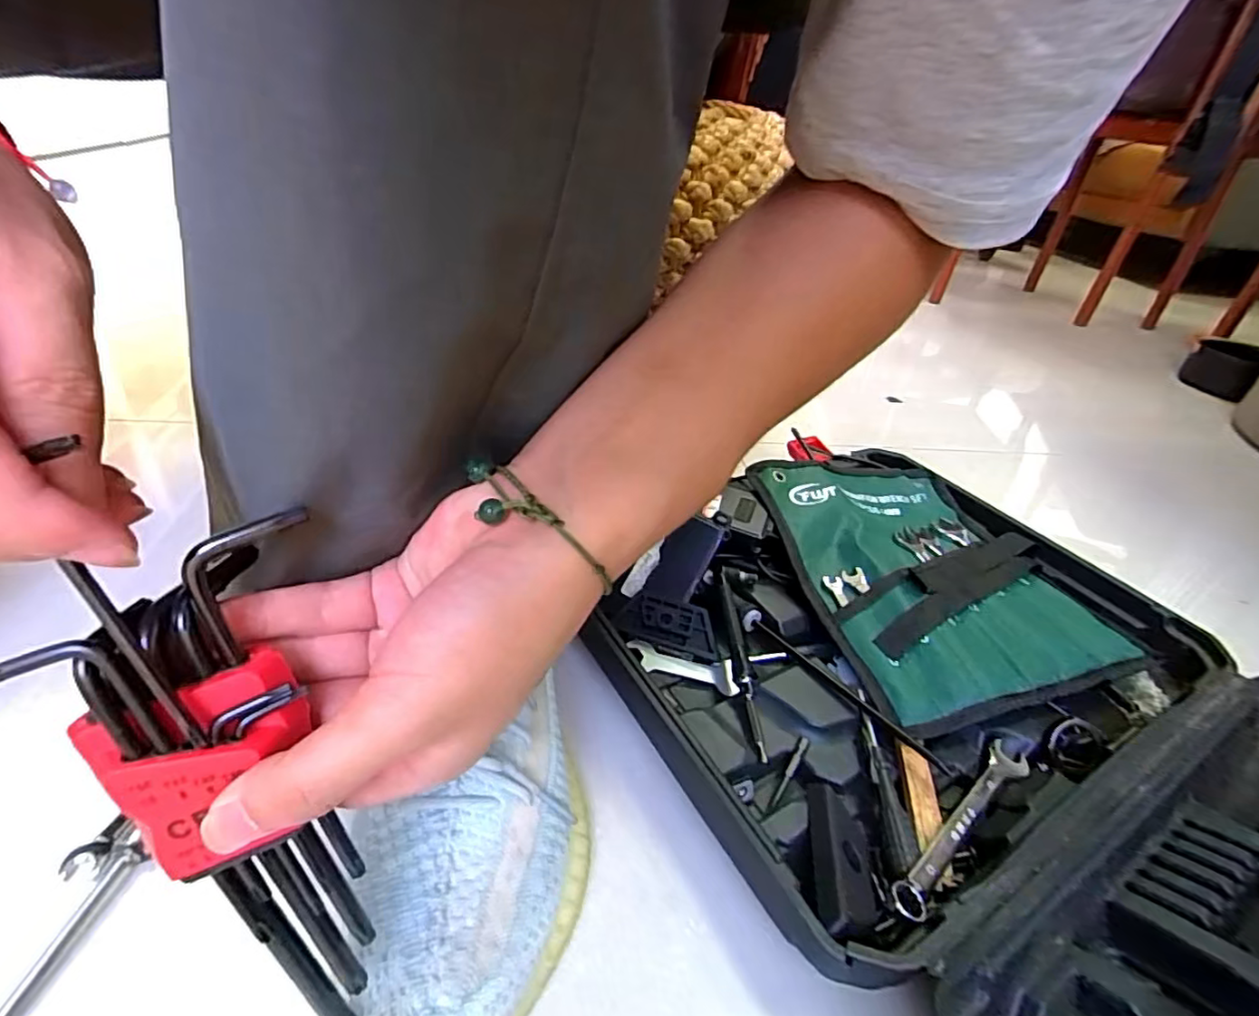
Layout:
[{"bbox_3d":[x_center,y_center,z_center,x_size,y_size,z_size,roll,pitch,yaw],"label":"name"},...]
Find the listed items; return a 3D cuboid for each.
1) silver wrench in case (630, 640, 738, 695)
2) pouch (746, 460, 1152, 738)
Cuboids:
[{"bbox_3d":[0.037,0.111,0.428,0.078,0.013,0.021,14,35,8],"label":"silver wrench in case"},{"bbox_3d":[0.228,0.044,0.481,0.202,0.032,0.250,-5,37,-19],"label":"pouch"}]

